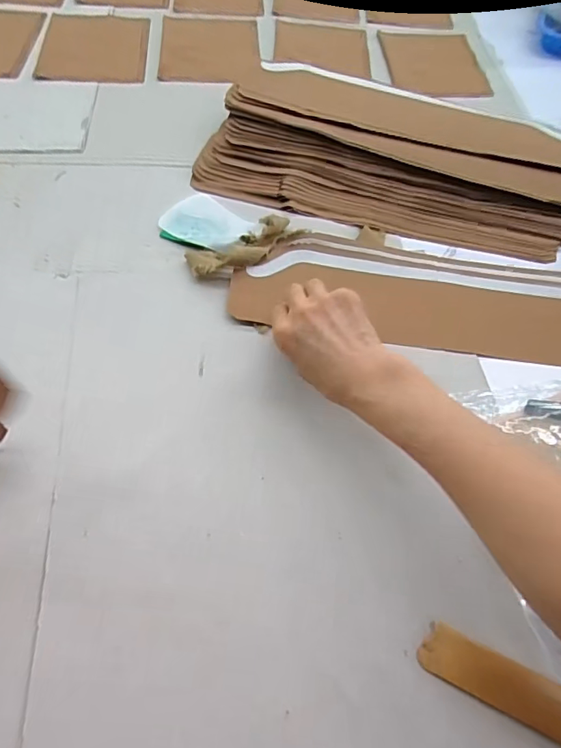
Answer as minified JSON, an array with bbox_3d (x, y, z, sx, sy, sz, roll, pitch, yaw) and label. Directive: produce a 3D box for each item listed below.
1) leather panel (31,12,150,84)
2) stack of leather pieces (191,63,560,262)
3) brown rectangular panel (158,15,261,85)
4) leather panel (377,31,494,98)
[{"bbox_3d":[-0.268,-0.475,0.730,0.148,0.004,0.187,-2,57,-6],"label":"leather panel"},{"bbox_3d":[0.132,-0.248,0.572,0.418,0.052,0.184,16,57,6],"label":"stack of leather pieces"},{"bbox_3d":[-0.105,-0.489,0.755,0.144,0.004,0.186,-2,58,-5],"label":"brown rectangular panel"},{"bbox_3d":[0.233,-0.470,0.763,0.144,0.009,0.216,0,54,-3],"label":"leather panel"}]

